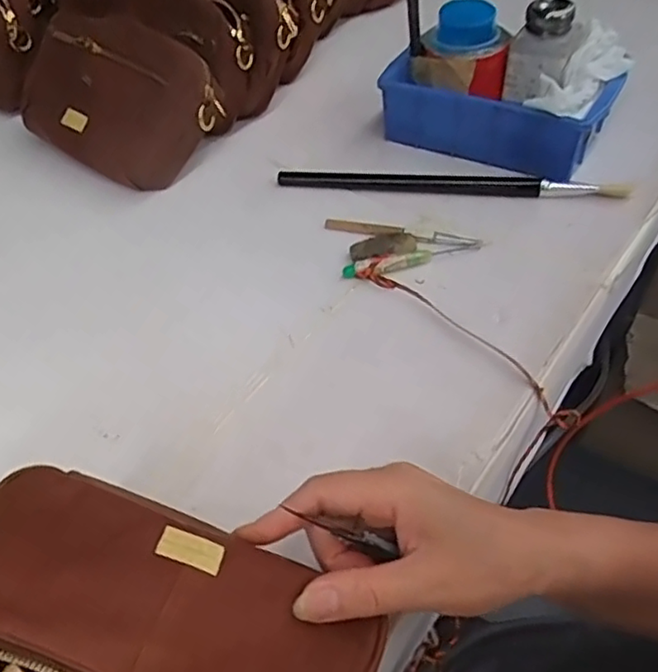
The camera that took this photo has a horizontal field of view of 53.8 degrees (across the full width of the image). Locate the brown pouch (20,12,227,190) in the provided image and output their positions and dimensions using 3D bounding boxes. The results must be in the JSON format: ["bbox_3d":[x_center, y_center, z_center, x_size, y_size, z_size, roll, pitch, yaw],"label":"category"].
[{"bbox_3d":[-0.199,-0.227,0.607,0.197,0.091,0.112,26,56,24],"label":"brown pouch"}]

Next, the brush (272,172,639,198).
[{"bbox_3d":[0.102,-0.132,0.559,0.295,0.015,0.013,5,49,9],"label":"brush"}]

